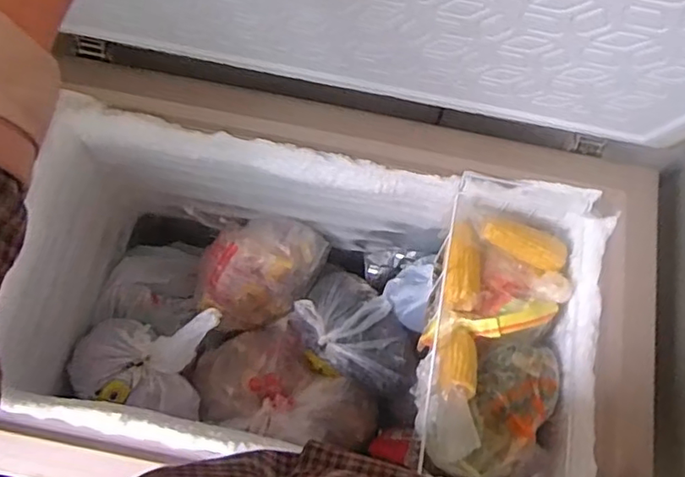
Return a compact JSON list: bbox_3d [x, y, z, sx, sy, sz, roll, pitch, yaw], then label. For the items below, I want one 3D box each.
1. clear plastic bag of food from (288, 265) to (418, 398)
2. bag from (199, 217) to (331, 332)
[{"bbox_3d":[0.024,0.175,1.077,0.166,0.105,0.263,-42,76,-14],"label":"clear plastic bag of food"},{"bbox_3d":[-0.146,0.051,1.084,0.252,0.116,0.173,-22,72,-8],"label":"bag"}]

